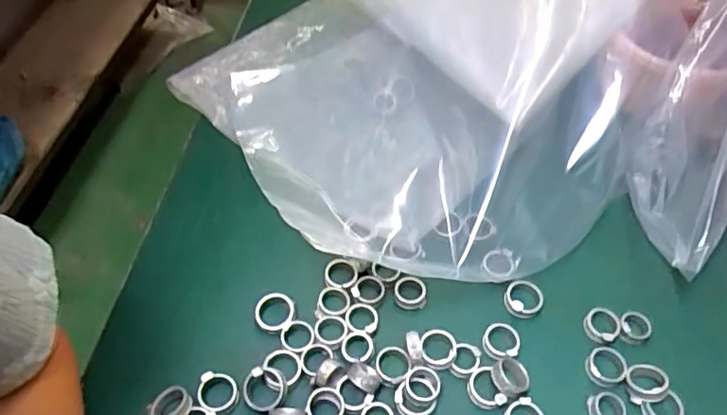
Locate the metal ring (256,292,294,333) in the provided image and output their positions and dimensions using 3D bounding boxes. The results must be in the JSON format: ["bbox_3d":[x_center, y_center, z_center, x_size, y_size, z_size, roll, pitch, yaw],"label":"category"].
[{"bbox_3d":[-0.065,0.076,0.422,0.029,0.008,0.029,0,61,0],"label":"metal ring"}]

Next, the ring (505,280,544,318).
[{"bbox_3d":[0.122,0.070,0.440,0.029,0.009,0.027,4,68,4],"label":"ring"}]

